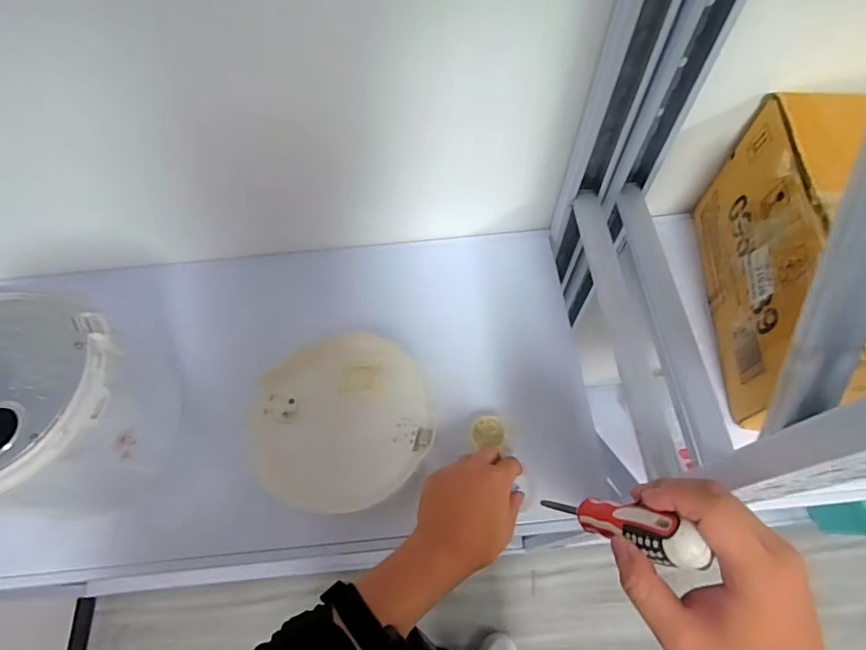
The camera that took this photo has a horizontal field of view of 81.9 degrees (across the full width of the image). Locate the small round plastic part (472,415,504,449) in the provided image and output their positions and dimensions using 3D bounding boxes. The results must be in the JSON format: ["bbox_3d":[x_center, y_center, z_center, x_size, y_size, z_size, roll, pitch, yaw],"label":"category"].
[{"bbox_3d":[0.067,0.128,0.598,0.038,0.013,0.035,-1,63,1],"label":"small round plastic part"}]

